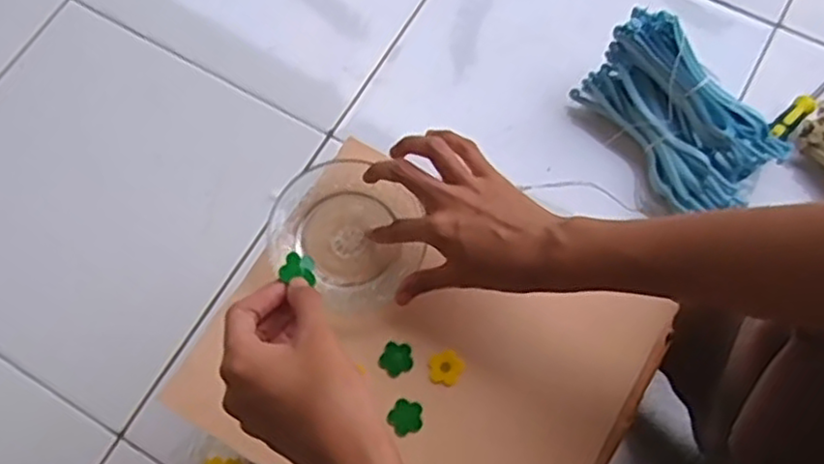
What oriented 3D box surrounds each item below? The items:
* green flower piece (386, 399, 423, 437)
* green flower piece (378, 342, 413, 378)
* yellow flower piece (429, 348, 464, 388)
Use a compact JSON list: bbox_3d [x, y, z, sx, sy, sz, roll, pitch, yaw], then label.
[{"bbox_3d":[-0.004,0.127,0.483,0.022,0.004,0.024,0,70,1],"label":"green flower piece"},{"bbox_3d":[-0.011,0.090,0.495,0.022,0.004,0.024,0,70,1],"label":"green flower piece"},{"bbox_3d":[0.023,0.096,0.492,0.023,0.004,0.024,0,70,1],"label":"yellow flower piece"}]

